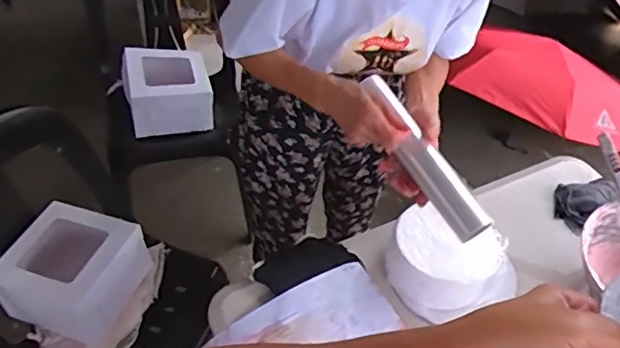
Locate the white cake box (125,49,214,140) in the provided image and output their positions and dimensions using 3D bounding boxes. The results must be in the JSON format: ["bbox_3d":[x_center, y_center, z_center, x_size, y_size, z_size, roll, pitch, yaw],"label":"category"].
[{"bbox_3d":[-0.413,-0.237,1.673,0.234,0.147,0.206,-11,48,-14],"label":"white cake box"}]

